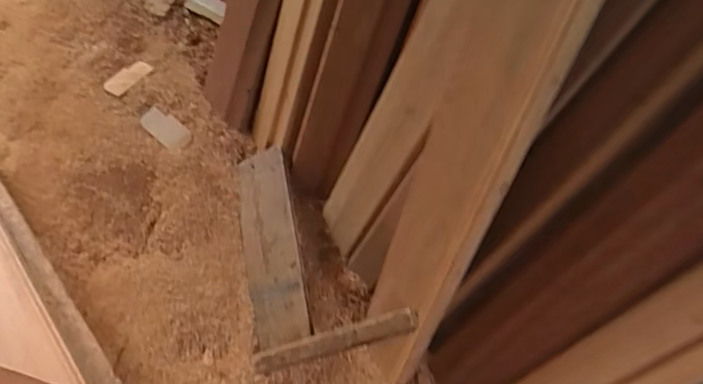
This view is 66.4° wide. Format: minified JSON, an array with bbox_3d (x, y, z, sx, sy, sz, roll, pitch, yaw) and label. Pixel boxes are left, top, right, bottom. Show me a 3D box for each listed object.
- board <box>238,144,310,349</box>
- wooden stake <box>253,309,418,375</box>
[{"bbox_3d":[-0.157,0.101,1.008,0.132,0.034,0.365,-24,65,26],"label":"board"},{"bbox_3d":[-0.032,0.243,0.862,0.307,0.023,0.036,-23,47,24],"label":"wooden stake"}]

